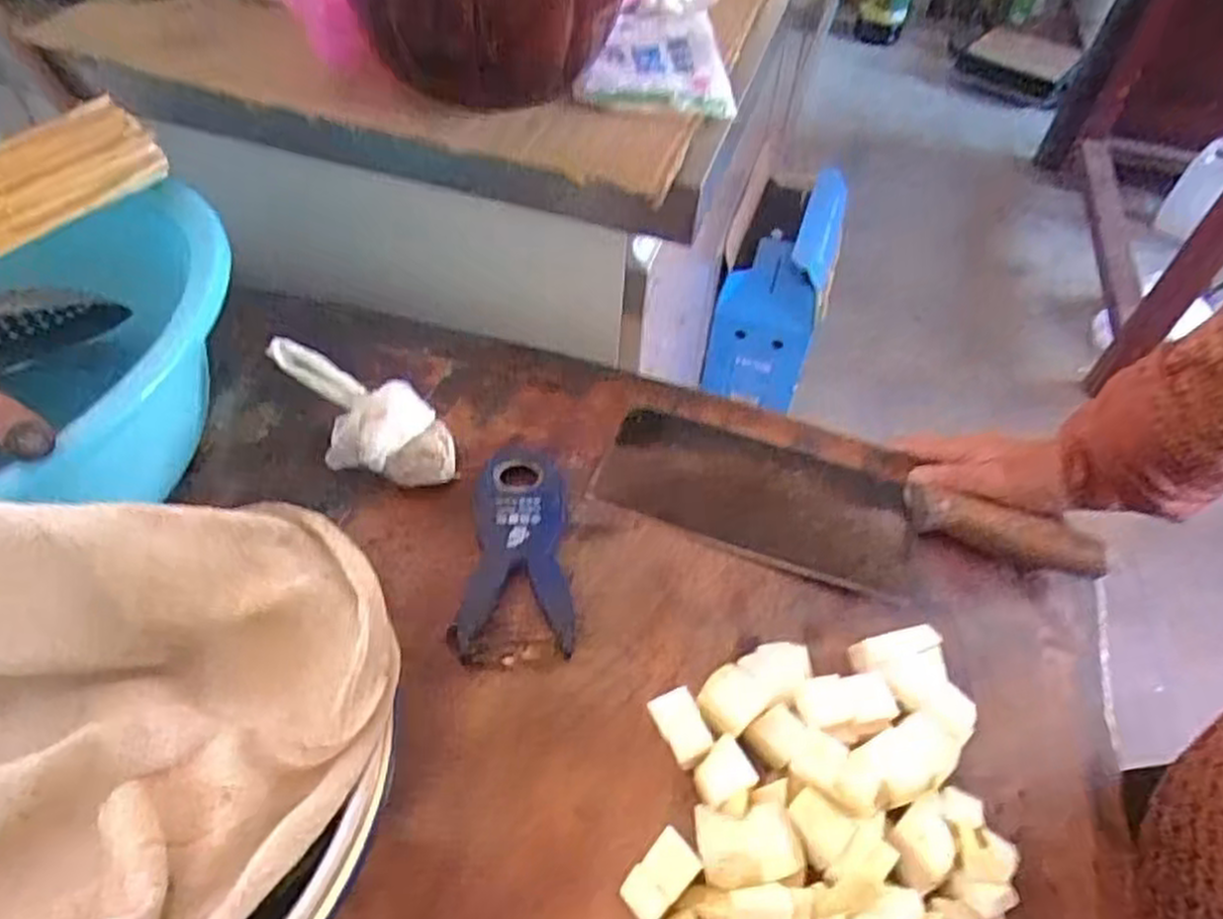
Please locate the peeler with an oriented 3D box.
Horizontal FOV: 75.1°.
[{"bbox_3d":[-0.056,0.052,0.484,0.065,0.013,0.152,1,50,-3],"label":"peeler"}]

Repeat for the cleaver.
[{"bbox_3d":[0.148,0.032,0.514,0.310,0.019,0.094,11,51,6],"label":"cleaver"}]

